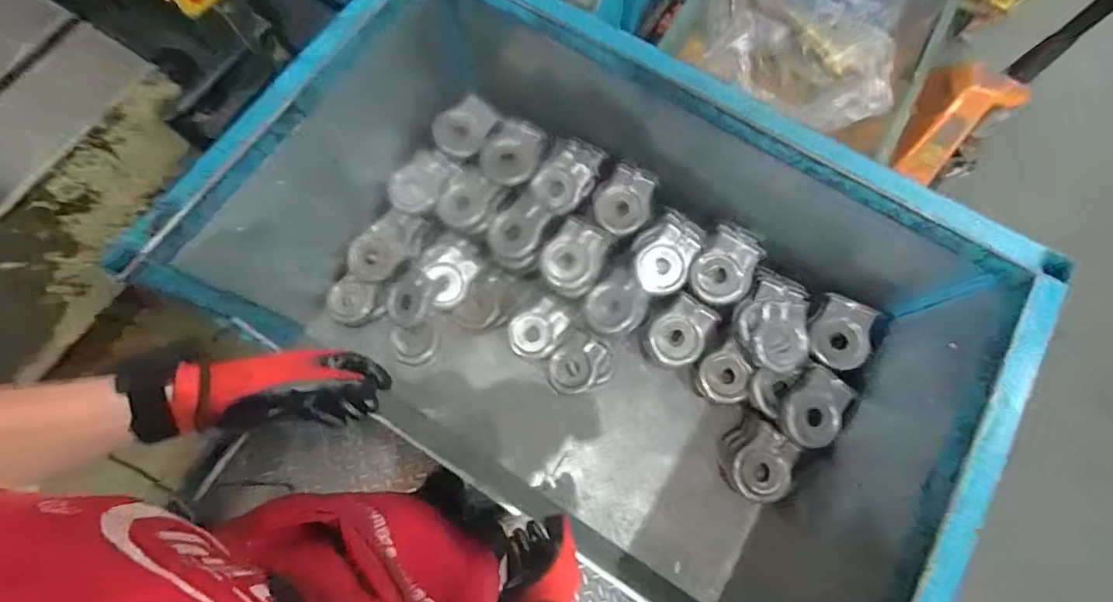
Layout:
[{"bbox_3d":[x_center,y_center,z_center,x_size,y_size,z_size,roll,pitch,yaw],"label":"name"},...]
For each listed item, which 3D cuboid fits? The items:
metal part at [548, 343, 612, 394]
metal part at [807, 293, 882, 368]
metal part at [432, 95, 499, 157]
[{"bbox_3d":[0.046,0.132,0.909,0.129,0.044,0.083,-12,74,-3],"label":"metal part"},{"bbox_3d":[0.496,0.055,0.823,0.086,0.055,0.125,6,84,37],"label":"metal part"},{"bbox_3d":[-0.175,-0.329,0.909,0.123,0.043,0.093,-34,77,-9],"label":"metal part"}]

